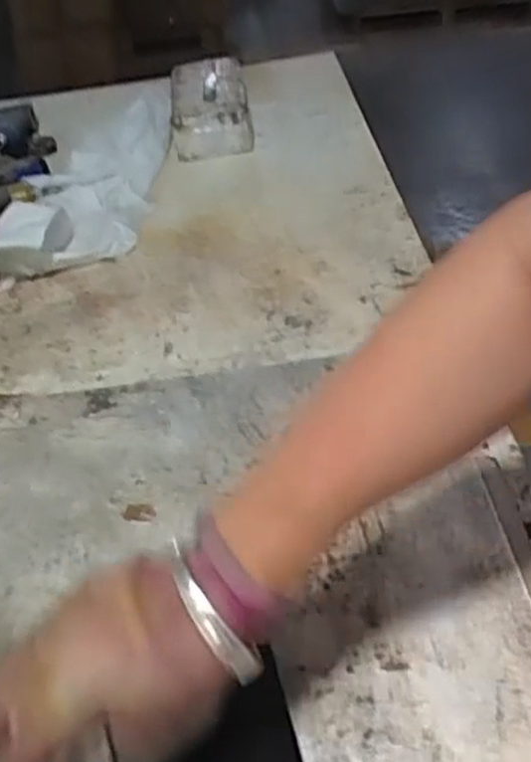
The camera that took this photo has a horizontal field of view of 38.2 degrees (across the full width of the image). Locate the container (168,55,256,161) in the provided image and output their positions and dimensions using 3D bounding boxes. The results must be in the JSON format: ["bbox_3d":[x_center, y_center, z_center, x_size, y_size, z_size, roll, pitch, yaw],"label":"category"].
[{"bbox_3d":[-0.074,-0.373,1.047,0.103,0.081,0.159,-6,39,2],"label":"container"}]

